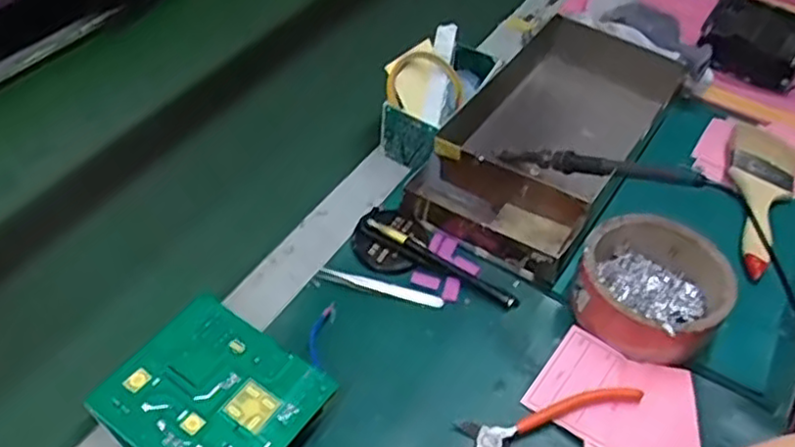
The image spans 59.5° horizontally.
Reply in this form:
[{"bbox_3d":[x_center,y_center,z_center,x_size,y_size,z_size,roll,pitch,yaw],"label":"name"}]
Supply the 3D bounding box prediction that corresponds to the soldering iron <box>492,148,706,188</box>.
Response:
[{"bbox_3d":[0.182,-0.057,0.661,0.204,0.027,0.016,12,45,34],"label":"soldering iron"}]

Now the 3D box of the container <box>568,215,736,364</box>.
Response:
[{"bbox_3d":[0.212,0.053,0.587,0.119,0.052,0.119,2,47,-2],"label":"container"}]

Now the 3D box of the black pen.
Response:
[{"bbox_3d":[0.039,0.033,0.629,0.151,0.013,0.014,27,51,20],"label":"black pen"}]

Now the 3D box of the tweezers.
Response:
[{"bbox_3d":[-0.014,0.057,0.615,0.109,0.010,0.014,13,48,8],"label":"tweezers"}]

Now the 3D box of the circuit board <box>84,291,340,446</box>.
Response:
[{"bbox_3d":[-0.133,0.135,0.502,0.131,0.052,0.122,28,52,21],"label":"circuit board"}]

